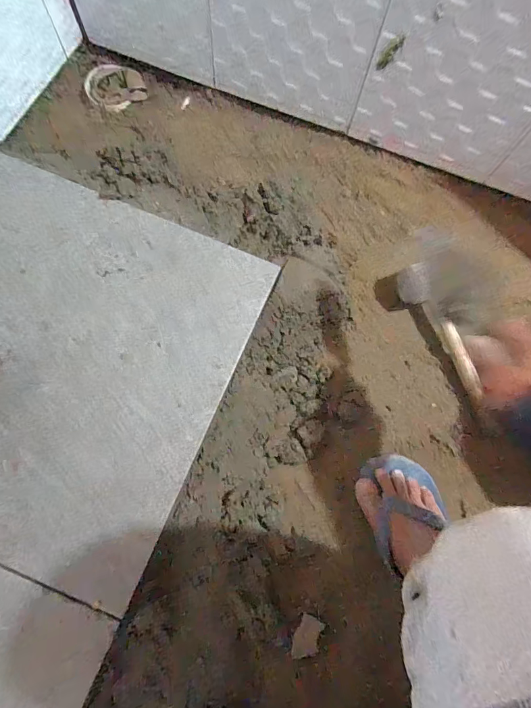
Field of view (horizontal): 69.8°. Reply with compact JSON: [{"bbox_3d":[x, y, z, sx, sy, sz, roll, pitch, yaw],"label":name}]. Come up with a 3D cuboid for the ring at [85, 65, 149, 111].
[{"bbox_3d":[-0.282,-0.503,0.708,0.103,0.015,0.122,-31,79,-12],"label":"ring"}]

